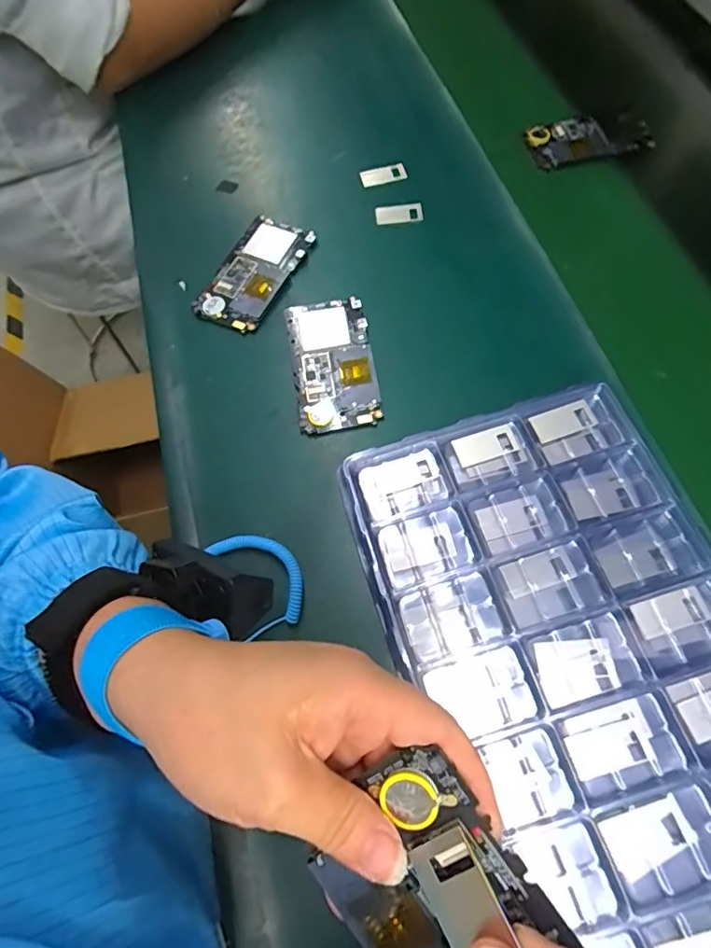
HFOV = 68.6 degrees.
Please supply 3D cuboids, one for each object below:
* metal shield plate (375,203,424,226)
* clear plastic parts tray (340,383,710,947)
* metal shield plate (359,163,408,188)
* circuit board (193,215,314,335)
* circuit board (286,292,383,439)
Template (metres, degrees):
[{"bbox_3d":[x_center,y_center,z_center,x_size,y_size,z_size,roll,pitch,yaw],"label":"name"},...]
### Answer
[{"bbox_3d":[0.041,-0.246,0.492,0.045,0.004,0.021,-3,66,0],"label":"metal shield plate"},{"bbox_3d":[0.144,0.128,0.300,0.198,0.020,0.379,-18,66,-7],"label":"clear plastic parts tray"},{"bbox_3d":[0.028,-0.296,0.517,0.045,0.006,0.022,-14,66,-5],"label":"metal shield plate"},{"bbox_3d":[-0.091,-0.182,0.469,0.062,0.013,0.118,25,69,12],"label":"circuit board"},{"bbox_3d":[-0.019,-0.092,0.425,0.063,0.006,0.121,-8,66,-2],"label":"circuit board"}]

